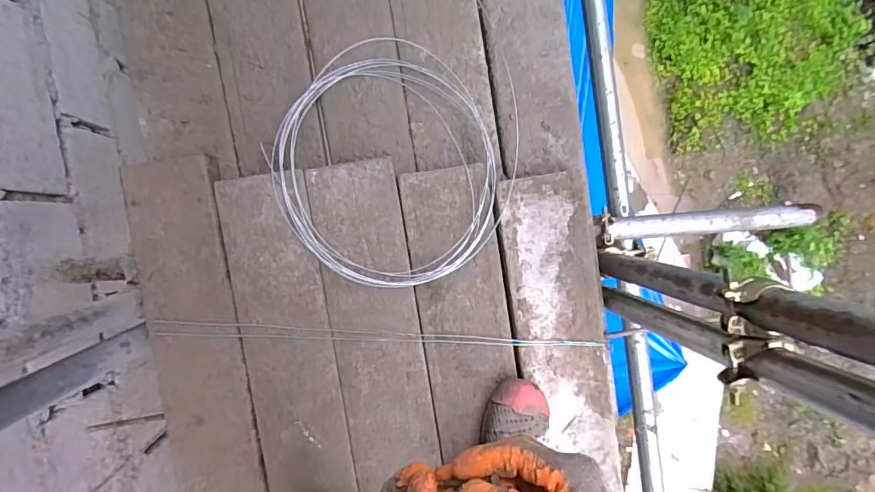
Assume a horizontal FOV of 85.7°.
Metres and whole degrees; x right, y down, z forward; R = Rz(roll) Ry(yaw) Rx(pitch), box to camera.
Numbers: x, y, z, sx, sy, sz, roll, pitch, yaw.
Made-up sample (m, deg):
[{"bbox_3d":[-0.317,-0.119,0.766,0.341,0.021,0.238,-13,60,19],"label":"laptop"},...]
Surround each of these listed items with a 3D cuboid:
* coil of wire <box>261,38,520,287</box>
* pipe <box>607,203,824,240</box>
[{"bbox_3d":[-0.067,-0.143,0.810,0.413,0.048,0.417,1,84,-5],"label":"coil of wire"},{"bbox_3d":[0.539,-0.047,0.936,0.429,0.046,0.048,-5,93,-5],"label":"pipe"}]

